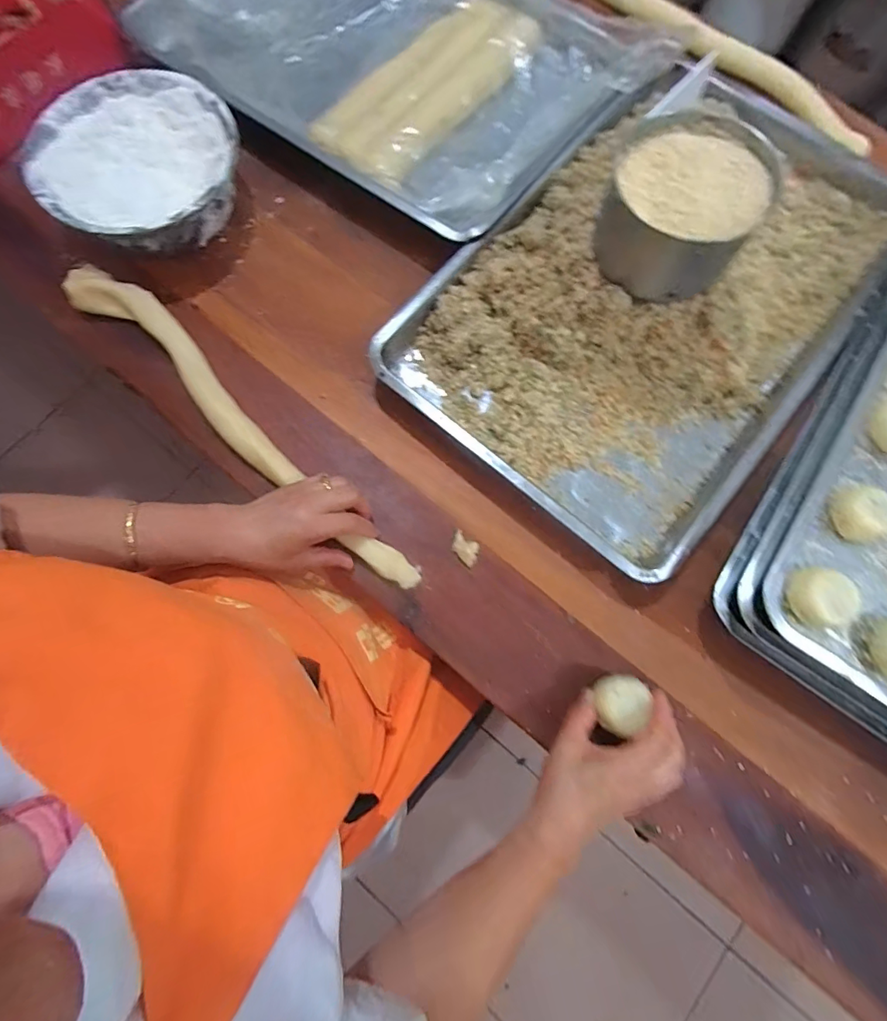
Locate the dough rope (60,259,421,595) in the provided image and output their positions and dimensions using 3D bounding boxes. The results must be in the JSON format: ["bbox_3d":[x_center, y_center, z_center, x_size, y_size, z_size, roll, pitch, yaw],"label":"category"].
[{"bbox_3d":[-0.224,-0.097,0.512,0.519,0.032,0.061,43,80,8],"label":"dough rope"}]

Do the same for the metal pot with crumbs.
[{"bbox_3d":[0.217,-0.278,0.425,0.129,0.074,0.137,0,77,-1],"label":"metal pot with crumbs"}]

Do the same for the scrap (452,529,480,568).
[{"bbox_3d":[0.023,0.041,0.500,0.035,0.018,0.027,38,79,7],"label":"scrap"}]

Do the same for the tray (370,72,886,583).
[{"bbox_3d":[0.249,-0.266,0.525,0.385,0.103,0.602,39,79,8],"label":"tray"}]

